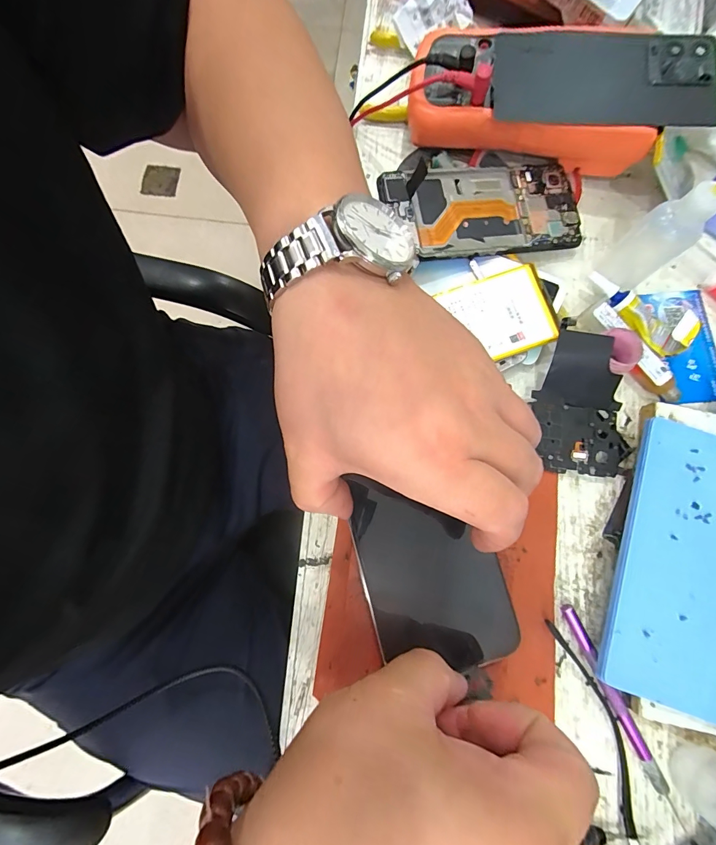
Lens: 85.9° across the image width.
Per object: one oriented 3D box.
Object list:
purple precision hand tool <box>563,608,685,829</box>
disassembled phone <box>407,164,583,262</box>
[{"bbox_3d":[0.164,0.180,0.240,0.009,0.009,0.133,-25,80,-6],"label":"purple precision hand tool"},{"bbox_3d":[0.105,-0.162,0.297,0.128,0.010,0.073,-12,81,-7],"label":"disassembled phone"}]

